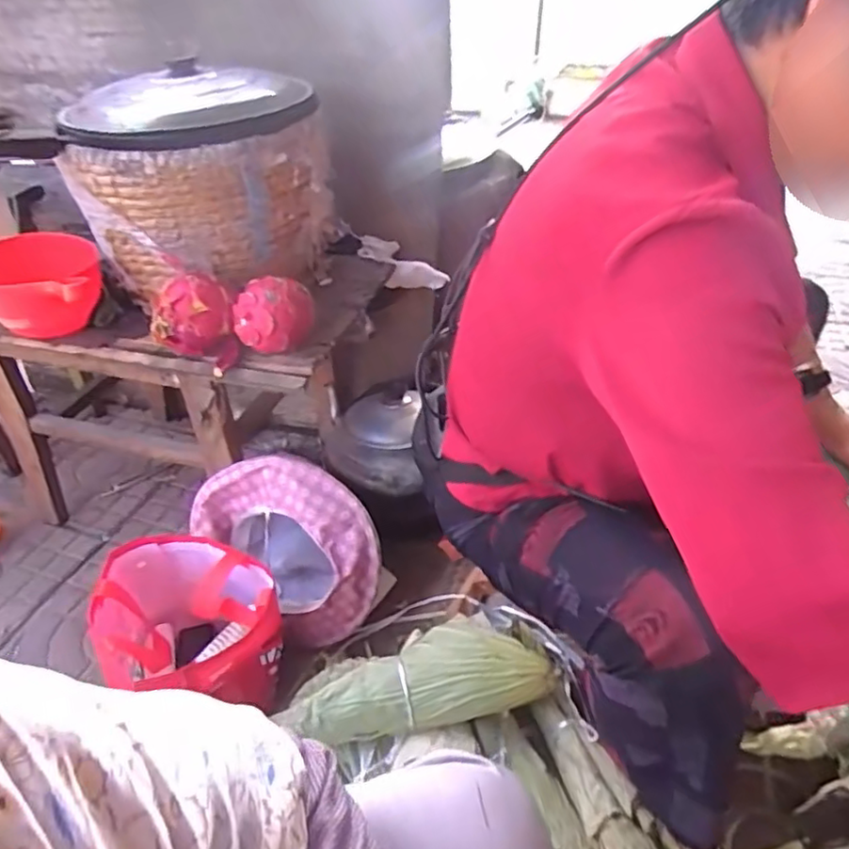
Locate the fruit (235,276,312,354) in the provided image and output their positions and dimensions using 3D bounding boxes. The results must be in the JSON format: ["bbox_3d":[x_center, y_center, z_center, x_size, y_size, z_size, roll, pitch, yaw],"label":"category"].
[{"bbox_3d":[-0.185,-0.129,0.777,0.080,0.091,0.077,11,40,15],"label":"fruit"}]

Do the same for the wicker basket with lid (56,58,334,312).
[{"bbox_3d":[-0.292,-0.319,0.844,0.287,0.245,0.236,5,39,8],"label":"wicker basket with lid"}]

